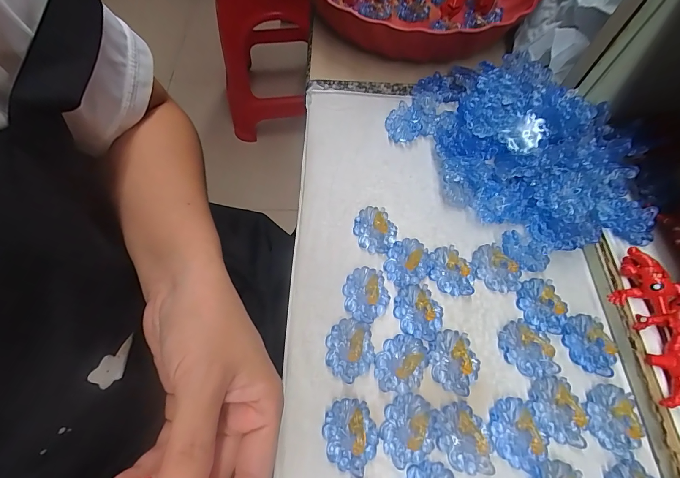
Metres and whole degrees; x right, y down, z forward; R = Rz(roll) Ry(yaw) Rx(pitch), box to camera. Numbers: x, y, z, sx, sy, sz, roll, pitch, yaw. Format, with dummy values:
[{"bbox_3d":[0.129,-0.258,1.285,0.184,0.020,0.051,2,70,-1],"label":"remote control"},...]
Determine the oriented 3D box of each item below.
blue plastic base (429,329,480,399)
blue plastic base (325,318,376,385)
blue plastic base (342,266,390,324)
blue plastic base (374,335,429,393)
[{"bbox_3d":[0.072,0.078,0.211,0.029,0.006,0.037,-8,64,-5],"label":"blue plastic base"},{"bbox_3d":[0.006,0.070,0.212,0.030,0.004,0.036,0,64,-2],"label":"blue plastic base"},{"bbox_3d":[0.018,0.038,0.228,0.030,0.005,0.037,-5,64,-4],"label":"blue plastic base"},{"bbox_3d":[0.038,0.077,0.207,0.029,0.009,0.036,27,66,11],"label":"blue plastic base"}]

